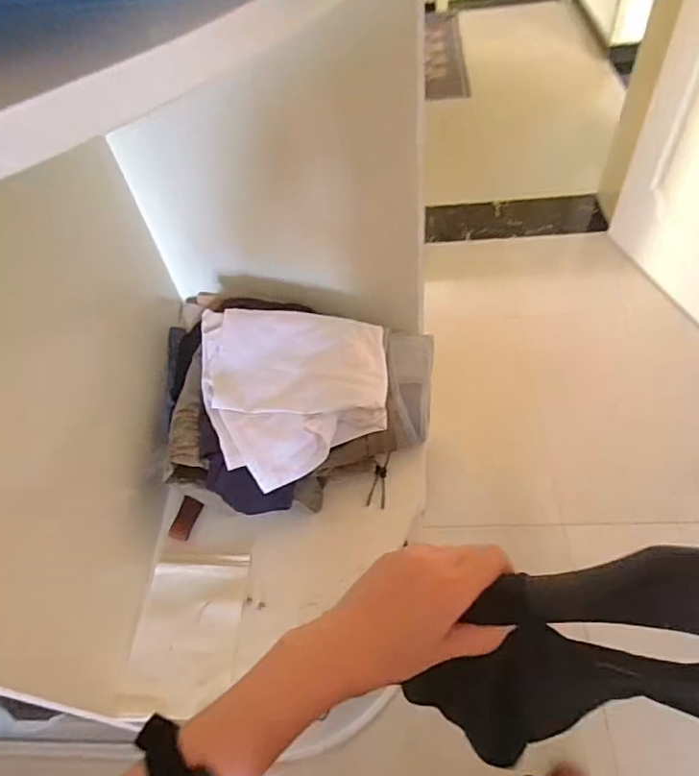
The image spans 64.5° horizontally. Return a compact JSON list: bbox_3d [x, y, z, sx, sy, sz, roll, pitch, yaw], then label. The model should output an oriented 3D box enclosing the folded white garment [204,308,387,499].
[{"bbox_3d":[-0.080,0.004,0.774,0.261,0.077,0.252,-3,52,4],"label":"folded white garment"}]

